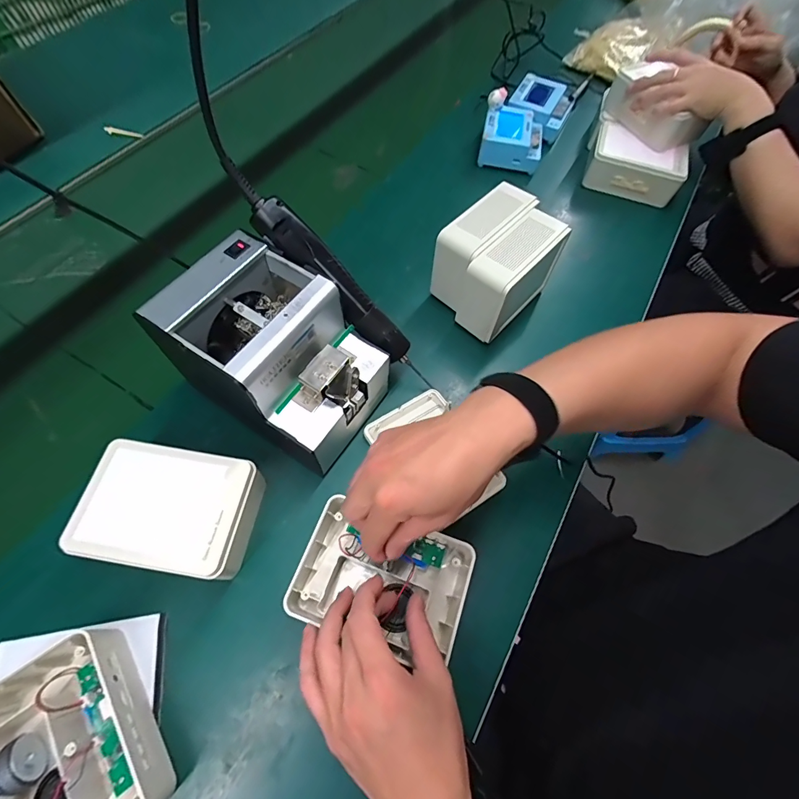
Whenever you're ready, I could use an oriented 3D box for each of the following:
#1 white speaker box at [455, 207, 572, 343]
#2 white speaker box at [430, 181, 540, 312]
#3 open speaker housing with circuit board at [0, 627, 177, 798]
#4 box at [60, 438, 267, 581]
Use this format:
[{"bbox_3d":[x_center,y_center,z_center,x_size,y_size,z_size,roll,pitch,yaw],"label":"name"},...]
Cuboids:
[{"bbox_3d":[0.135,-0.147,0.489,0.064,0.107,0.128,39,69,17],"label":"white speaker box"},{"bbox_3d":[0.101,-0.188,0.512,0.061,0.114,0.133,35,67,15],"label":"white speaker box"},{"bbox_3d":[-0.251,0.266,0.300,0.104,0.051,0.144,-34,69,-17],"label":"open speaker housing with circuit board"},{"bbox_3d":[-0.206,0.107,0.380,0.150,0.064,0.102,9,63,3],"label":"box"}]

